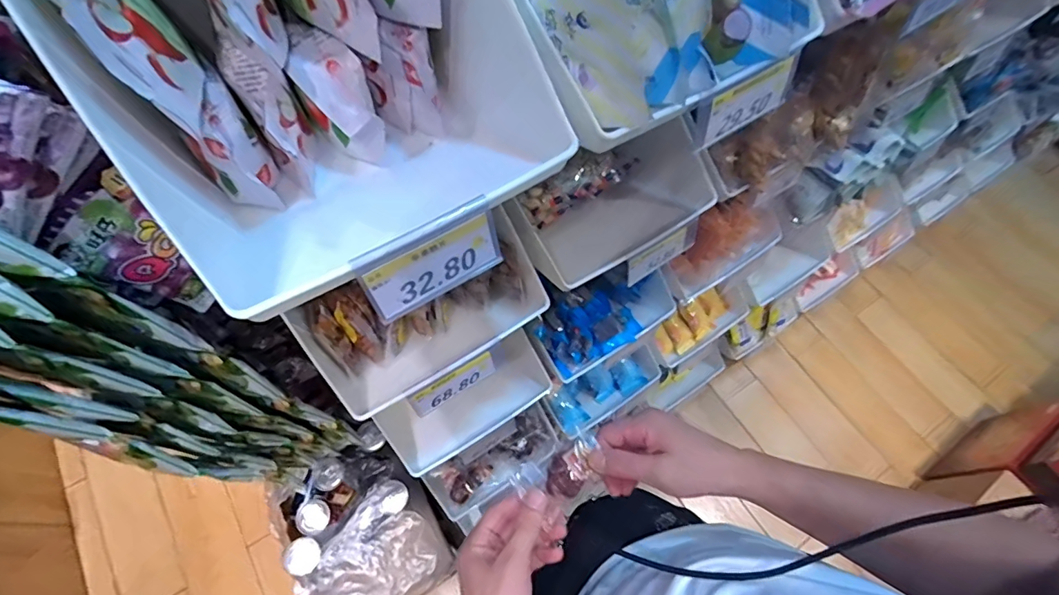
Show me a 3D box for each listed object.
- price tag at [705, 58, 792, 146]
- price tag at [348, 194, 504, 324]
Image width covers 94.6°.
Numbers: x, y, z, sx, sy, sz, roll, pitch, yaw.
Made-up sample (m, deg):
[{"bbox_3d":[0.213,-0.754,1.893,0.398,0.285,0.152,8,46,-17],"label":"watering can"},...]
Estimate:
[{"bbox_3d":[0.160,-0.144,0.354,0.084,0.043,0.004,-32,55,-14],"label":"price tag"},{"bbox_3d":[-0.054,-0.021,0.276,0.079,0.049,0.006,-30,49,-17],"label":"price tag"}]

